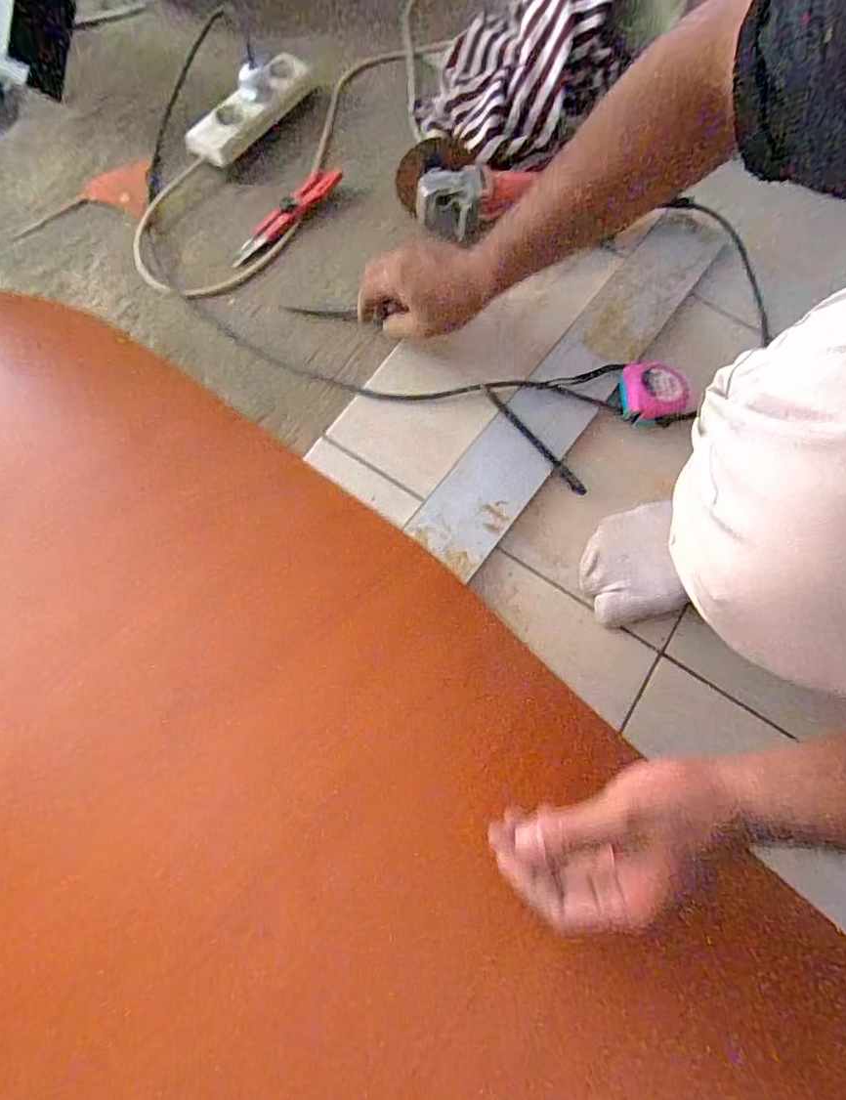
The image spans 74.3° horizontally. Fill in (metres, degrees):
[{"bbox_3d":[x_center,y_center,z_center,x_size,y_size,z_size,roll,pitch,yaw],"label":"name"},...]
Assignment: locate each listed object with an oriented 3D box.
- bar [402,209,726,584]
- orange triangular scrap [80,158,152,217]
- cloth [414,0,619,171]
[{"bbox_3d":[0.166,-0.193,0.602,0.089,0.010,0.517,36,75,8],"label":"bar"},{"bbox_3d":[-0.373,-0.442,0.681,0.077,0.006,0.083,-6,73,-6],"label":"orange triangular scrap"},{"bbox_3d":[0.120,-0.599,0.687,0.221,0.118,0.331,19,73,4],"label":"cloth"}]

